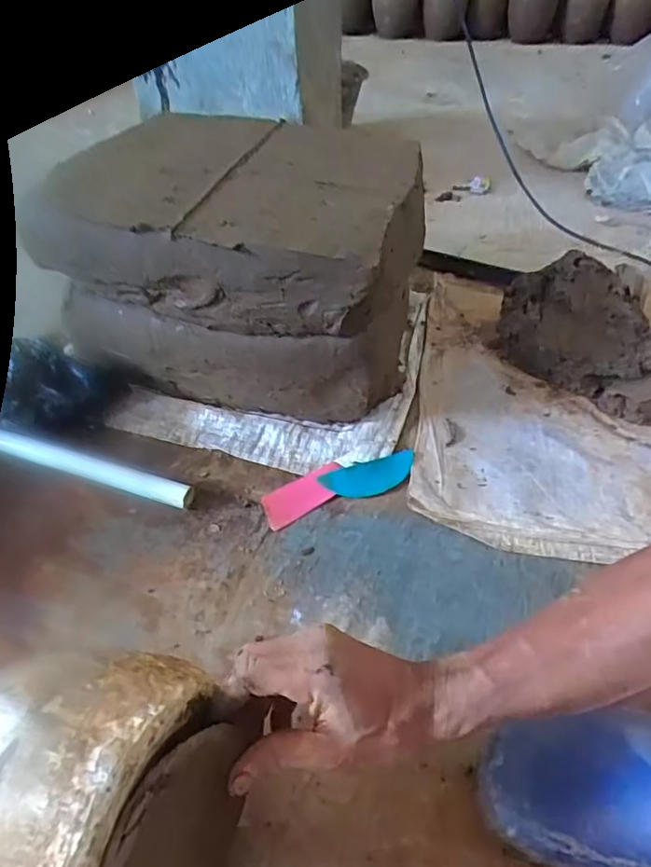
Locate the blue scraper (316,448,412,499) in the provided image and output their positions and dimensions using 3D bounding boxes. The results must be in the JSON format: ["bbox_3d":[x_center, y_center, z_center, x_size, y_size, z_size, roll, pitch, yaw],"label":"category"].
[{"bbox_3d":[0.051,0.047,0.632,0.111,0.012,0.041,-15,46,-15],"label":"blue scraper"}]

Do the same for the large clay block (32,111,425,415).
[{"bbox_3d":[-0.106,-0.213,0.729,0.415,0.253,0.306,9,45,9],"label":"large clay block"}]

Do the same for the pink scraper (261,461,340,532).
[{"bbox_3d":[-0.025,0.066,0.621,0.102,0.009,0.044,-28,59,-23],"label":"pink scraper"}]

